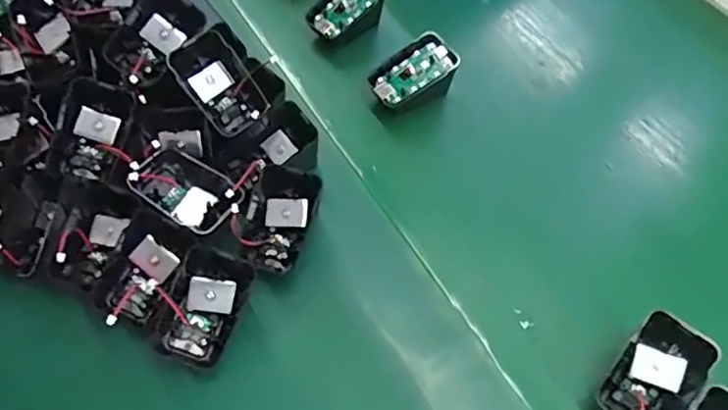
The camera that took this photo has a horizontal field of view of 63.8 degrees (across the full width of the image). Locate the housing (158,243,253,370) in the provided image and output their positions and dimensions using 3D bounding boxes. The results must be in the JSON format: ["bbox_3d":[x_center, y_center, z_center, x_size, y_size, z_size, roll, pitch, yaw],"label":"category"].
[{"bbox_3d":[-0.098,0.061,0.361,0.041,0.027,0.069,22,92,-15],"label":"housing"}]

